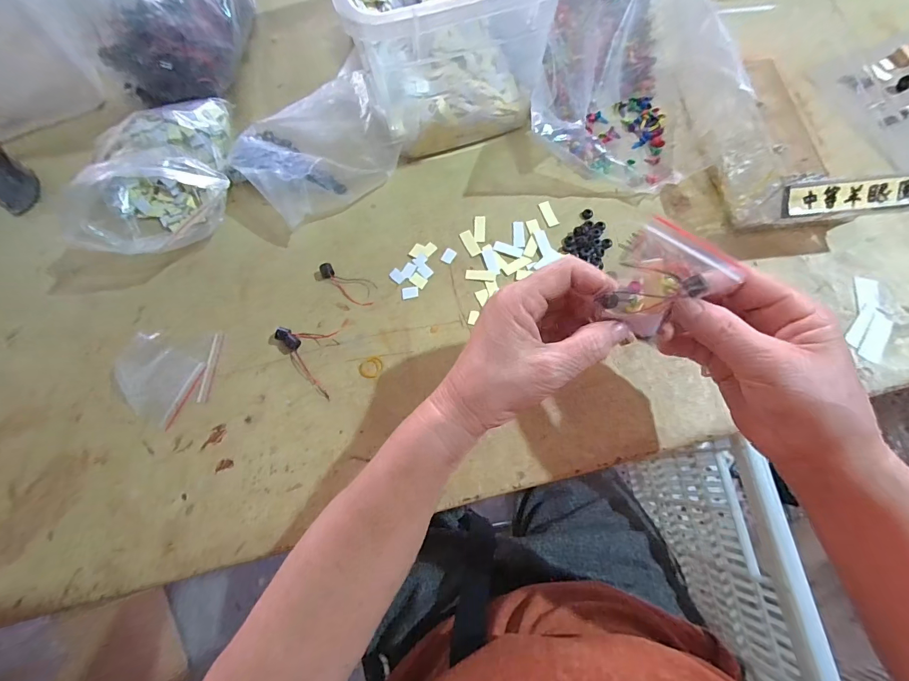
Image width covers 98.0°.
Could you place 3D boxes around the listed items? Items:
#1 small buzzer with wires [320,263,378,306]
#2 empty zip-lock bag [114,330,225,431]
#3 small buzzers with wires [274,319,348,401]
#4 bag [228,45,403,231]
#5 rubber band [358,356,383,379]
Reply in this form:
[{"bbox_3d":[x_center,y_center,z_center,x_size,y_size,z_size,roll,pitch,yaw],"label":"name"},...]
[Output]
[{"bbox_3d":[-0.099,-0.051,0.364,0.057,0.011,0.025,22,73,9],"label":"small buzzer with wires"},{"bbox_3d":[-0.253,0.030,0.342,0.087,0.004,0.081,3,71,3],"label":"empty zip-lock bag"},{"bbox_3d":[-0.128,0.012,0.341,0.056,0.009,0.070,4,71,3],"label":"small buzzers with wires"},{"bbox_3d":[-0.138,-0.195,0.391,0.157,0.054,0.126,-37,74,-10],"label":"bag"},{"bbox_3d":[-0.072,0.022,0.338,0.017,0.004,0.021,27,74,10],"label":"rubber band"}]

